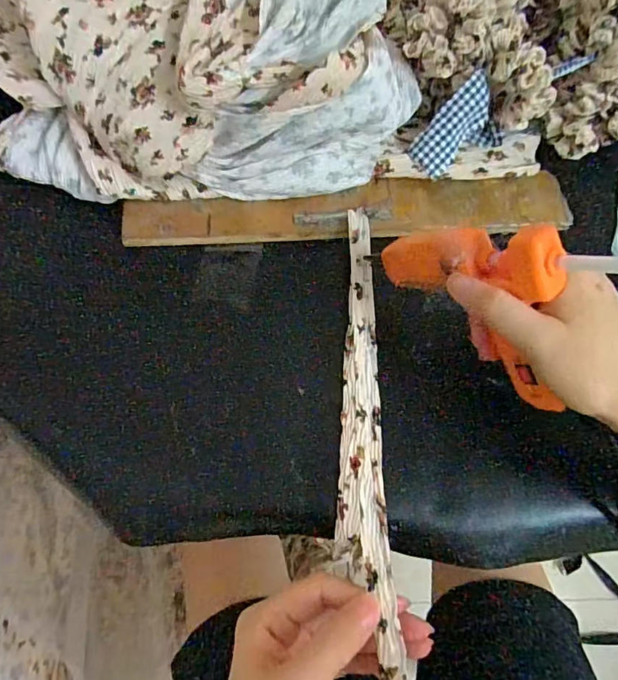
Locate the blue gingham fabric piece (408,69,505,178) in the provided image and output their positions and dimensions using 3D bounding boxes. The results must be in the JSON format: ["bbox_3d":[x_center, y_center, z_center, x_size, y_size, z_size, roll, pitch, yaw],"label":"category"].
[{"bbox_3d":[0.126,-0.176,0.401,0.082,0.062,0.033,-31,69,-16],"label":"blue gingham fabric piece"}]

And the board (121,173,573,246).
[{"bbox_3d":[0.035,-0.107,0.401,0.365,0.011,0.054,-4,70,-4],"label":"board"}]

